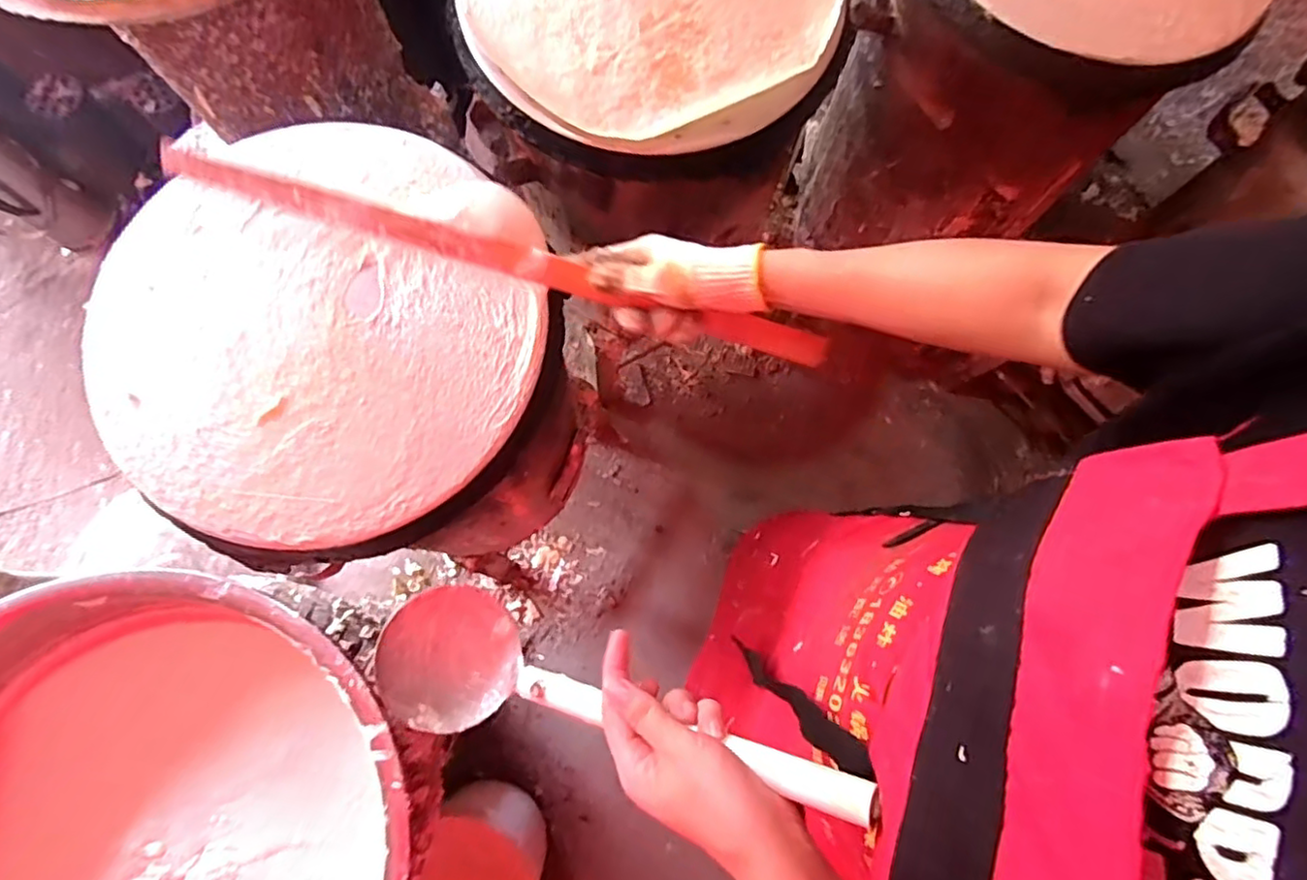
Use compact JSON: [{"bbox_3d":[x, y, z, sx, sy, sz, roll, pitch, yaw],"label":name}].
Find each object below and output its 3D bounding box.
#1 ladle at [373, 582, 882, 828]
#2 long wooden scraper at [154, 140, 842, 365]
[{"bbox_3d":[-0.033,0.167,0.385,0.321,0.062,0.091,7,78,29],"label":"ladle"},{"bbox_3d":[-0.129,-0.156,0.539,0.572,0.025,0.022,16,80,-1],"label":"long wooden scraper"}]

